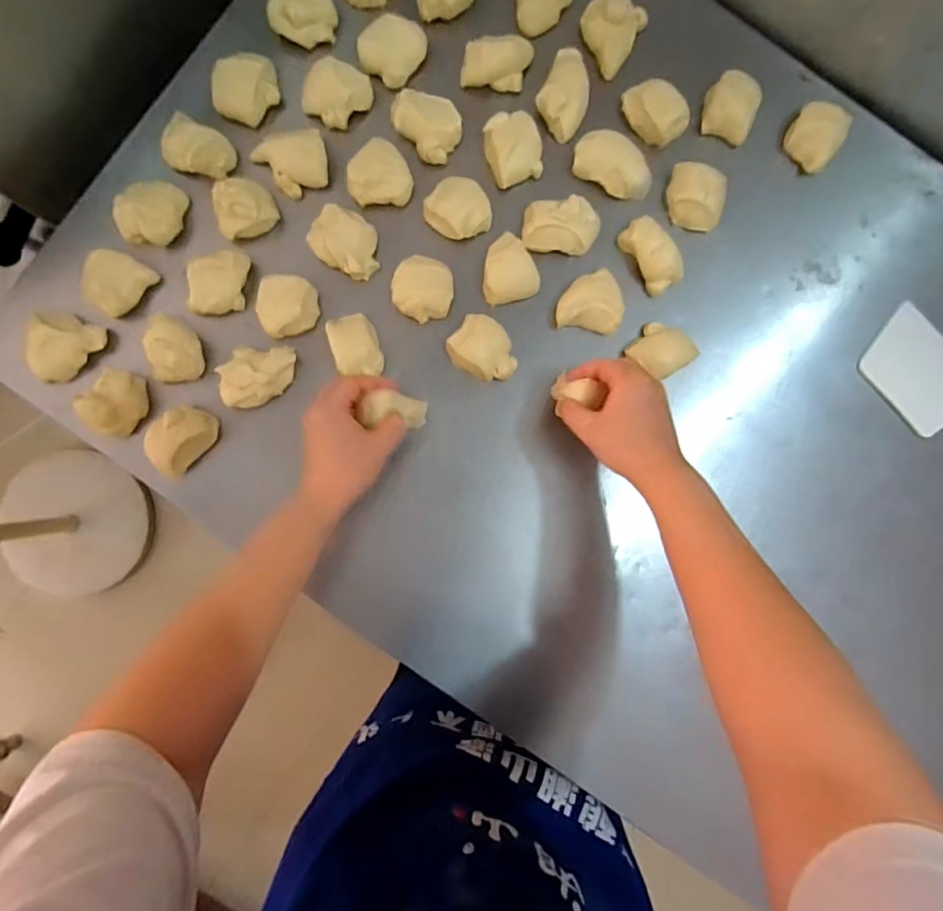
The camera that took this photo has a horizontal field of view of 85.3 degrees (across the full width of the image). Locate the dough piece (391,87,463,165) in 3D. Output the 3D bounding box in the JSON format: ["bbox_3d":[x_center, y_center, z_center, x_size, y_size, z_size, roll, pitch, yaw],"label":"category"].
[{"bbox_3d":[-0.046,-0.347,0.539,0.074,0.036,0.052,44,86,2],"label":"dough piece"}]

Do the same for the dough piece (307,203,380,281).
[{"bbox_3d":[-0.129,-0.220,0.535,0.074,0.025,0.058,29,86,1],"label":"dough piece"}]

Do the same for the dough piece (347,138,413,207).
[{"bbox_3d":[-0.097,-0.286,0.533,0.059,0.041,0.060,0,86,-1],"label":"dough piece"}]

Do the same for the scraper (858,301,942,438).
[{"bbox_3d":[0.487,-0.090,0.556,0.094,0.010,0.125,-39,89,3],"label":"scraper"}]

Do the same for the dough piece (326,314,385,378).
[{"bbox_3d":[-0.116,-0.107,0.523,0.048,0.039,0.073,-18,87,-3],"label":"dough piece"}]

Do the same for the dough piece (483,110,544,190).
[{"bbox_3d":[0.045,-0.321,0.542,0.056,0.034,0.066,-20,87,-3],"label":"dough piece"}]

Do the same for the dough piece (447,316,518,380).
[{"bbox_3d":[0.014,-0.109,0.532,0.071,0.027,0.058,37,86,1],"label":"dough piece"}]

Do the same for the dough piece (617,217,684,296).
[{"bbox_3d":[0.193,-0.213,0.544,0.046,0.035,0.077,-32,87,-3],"label":"dough piece"}]

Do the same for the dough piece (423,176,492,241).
[{"bbox_3d":[-0.015,-0.257,0.538,0.065,0.032,0.063,-25,87,-3],"label":"dough piece"}]

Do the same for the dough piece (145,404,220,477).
[{"bbox_3d":[-0.292,-0.016,0.516,0.049,0.036,0.072,38,86,1],"label":"dough piece"}]

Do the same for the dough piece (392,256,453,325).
[{"bbox_3d":[-0.050,-0.171,0.532,0.061,0.033,0.062,-11,86,-2],"label":"dough piece"}]

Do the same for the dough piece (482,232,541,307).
[{"bbox_3d":[0.038,-0.194,0.537,0.058,0.023,0.065,-14,87,-2],"label":"dough piece"}]

